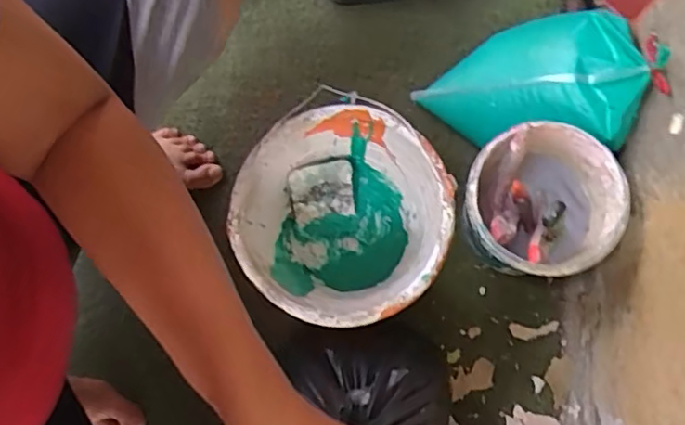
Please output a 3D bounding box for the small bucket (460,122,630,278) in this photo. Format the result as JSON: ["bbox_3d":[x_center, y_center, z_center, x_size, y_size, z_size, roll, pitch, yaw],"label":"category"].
[{"bbox_3d":[0.225,-0.003,0.728,0.164,0.159,0.164,0,79,1],"label":"small bucket"}]

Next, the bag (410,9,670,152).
[{"bbox_3d":[0.231,-0.183,0.739,0.242,0.196,0.171,17,80,5],"label":"bag"}]

